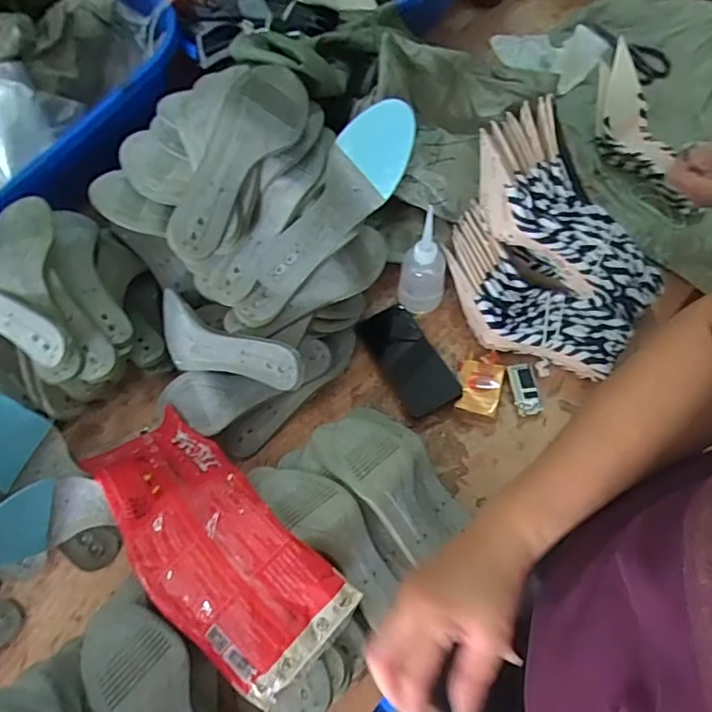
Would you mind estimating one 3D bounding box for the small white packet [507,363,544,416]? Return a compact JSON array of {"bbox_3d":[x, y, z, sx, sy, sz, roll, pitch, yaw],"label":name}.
[{"bbox_3d":[0.222,0.041,0.706,0.034,0.012,0.071,-9,65,-1],"label":"small white packet"}]

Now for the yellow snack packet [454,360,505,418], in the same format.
[{"bbox_3d":[0.164,0.040,0.705,0.053,0.017,0.076,13,66,9],"label":"yellow snack packet"}]

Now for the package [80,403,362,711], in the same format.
[{"bbox_3d":[-0.169,0.180,0.569,0.351,0.074,0.138,35,70,33],"label":"package"}]

